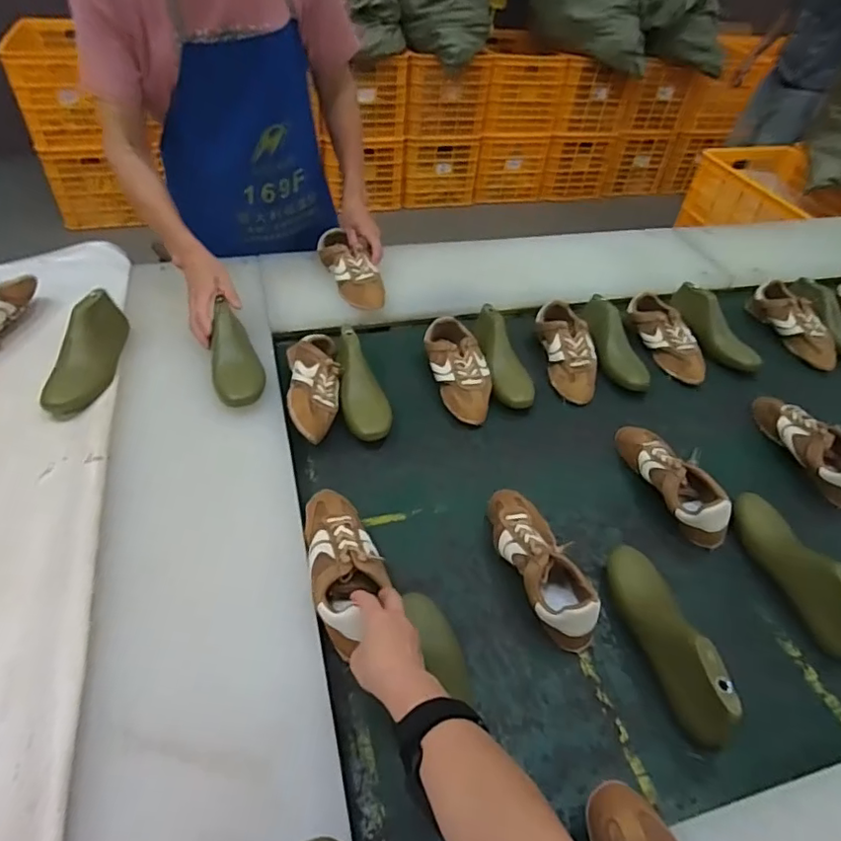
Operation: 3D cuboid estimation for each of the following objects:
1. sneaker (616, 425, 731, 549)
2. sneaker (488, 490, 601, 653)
[{"bbox_3d":[0.371,0.081,0.830,0.079,0.070,0.228,-6,49,-12],"label":"sneaker"},{"bbox_3d":[0.151,0.178,0.712,0.088,0.072,0.212,-6,48,-12],"label":"sneaker"}]

